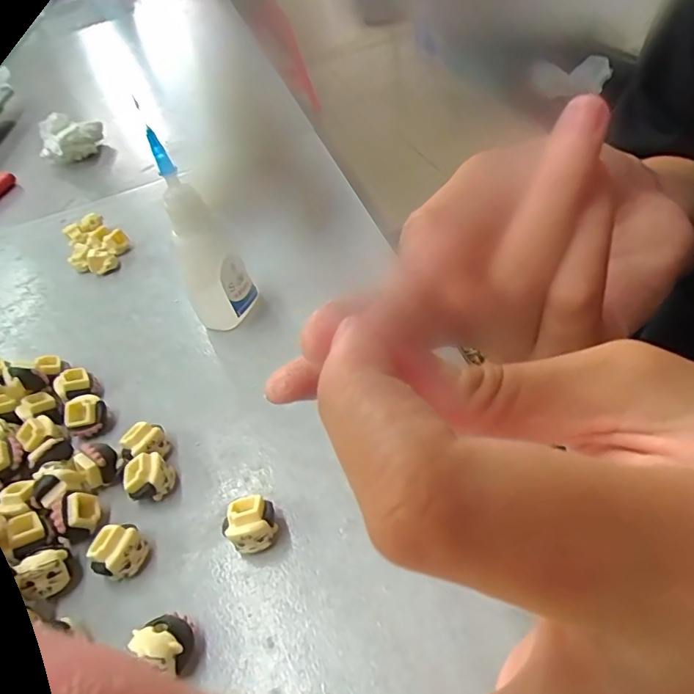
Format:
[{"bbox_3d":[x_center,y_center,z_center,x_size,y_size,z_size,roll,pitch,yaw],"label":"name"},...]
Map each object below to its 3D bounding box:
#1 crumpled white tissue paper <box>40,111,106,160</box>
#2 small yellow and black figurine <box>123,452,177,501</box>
[{"bbox_3d":[-0.249,-0.190,0.460,0.057,0.035,0.051,-29,46,-14],"label":"crumpled white tissue paper"},{"bbox_3d":[-0.072,0.047,0.184,0.016,0.014,0.014,-37,48,-20],"label":"small yellow and black figurine"}]

